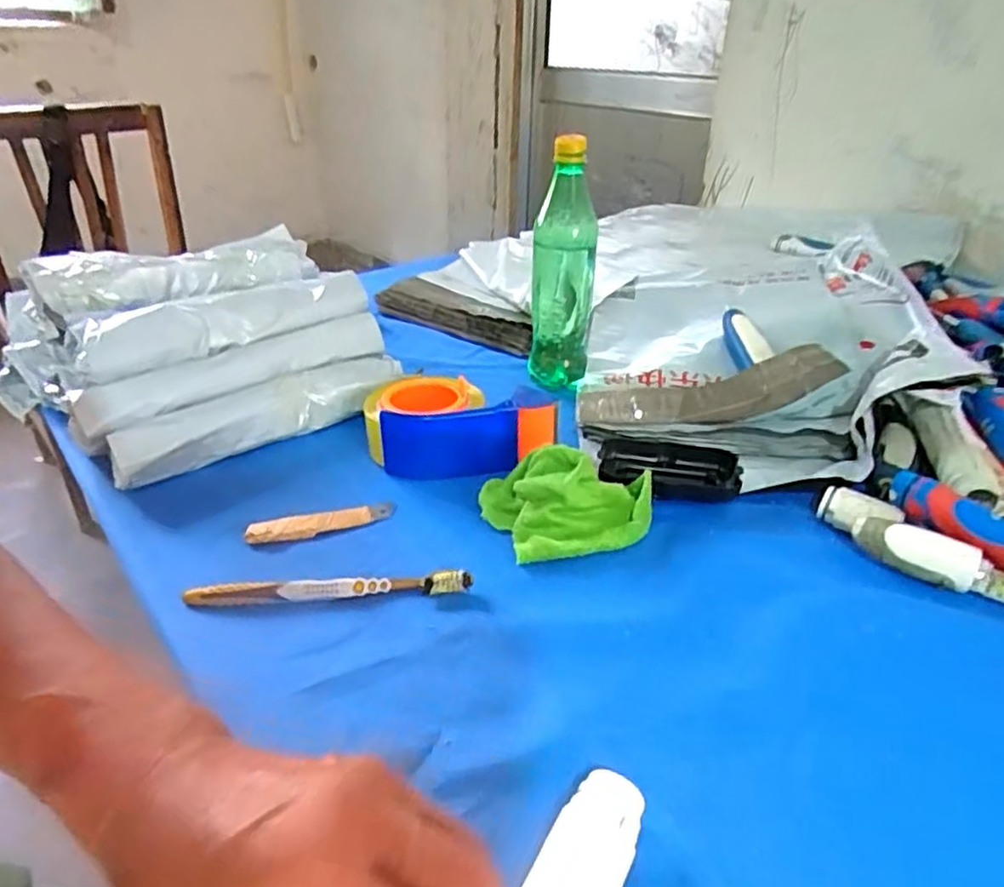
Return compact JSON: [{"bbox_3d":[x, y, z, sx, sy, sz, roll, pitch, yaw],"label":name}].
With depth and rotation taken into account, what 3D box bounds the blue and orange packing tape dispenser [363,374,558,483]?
[{"bbox_3d":[-0.038,-0.014,0.586,0.157,0.053,0.086,6,31,10],"label":"blue and orange packing tape dispenser"}]

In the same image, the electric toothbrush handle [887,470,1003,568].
[{"bbox_3d":[0.325,0.060,0.461,0.025,0.028,0.128,-16,34,-27],"label":"electric toothbrush handle"}]

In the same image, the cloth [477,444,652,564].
[{"bbox_3d":[0.050,0.040,0.515,0.126,0.044,0.089,-5,31,-8],"label":"cloth"}]

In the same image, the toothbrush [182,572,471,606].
[{"bbox_3d":[-0.113,0.097,0.453,0.183,0.018,0.014,-1,30,-4],"label":"toothbrush"}]

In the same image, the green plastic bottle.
[{"bbox_3d":[0.061,-0.178,0.683,0.062,0.218,0.055,1,31,2],"label":"green plastic bottle"}]

